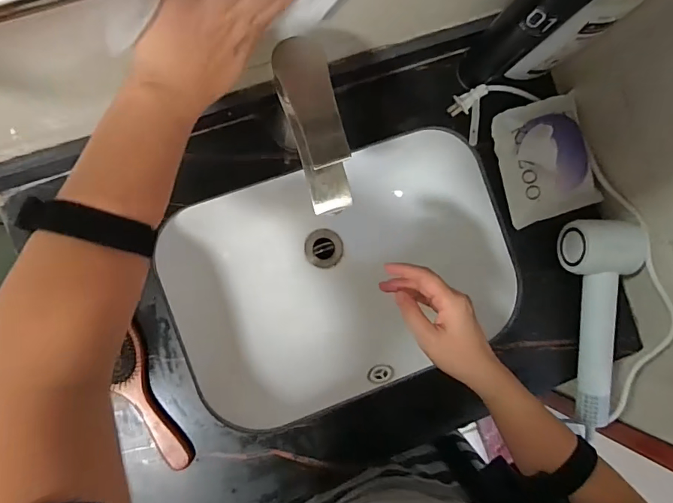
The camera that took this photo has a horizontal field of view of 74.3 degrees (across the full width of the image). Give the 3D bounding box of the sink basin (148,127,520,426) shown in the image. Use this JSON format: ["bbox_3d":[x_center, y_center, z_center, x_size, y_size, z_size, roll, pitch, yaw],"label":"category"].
[{"bbox_3d":[0.001,0.033,0.638,0.438,0.141,0.302,-20,90,-7],"label":"sink basin"}]

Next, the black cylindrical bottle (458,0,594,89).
[{"bbox_3d":[0.199,-0.239,0.456,0.060,0.234,0.054,-42,93,-7],"label":"black cylindrical bottle"}]

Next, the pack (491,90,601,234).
[{"bbox_3d":[0.266,-0.116,0.557,0.124,0.045,0.145,-16,90,-7],"label":"pack"}]

